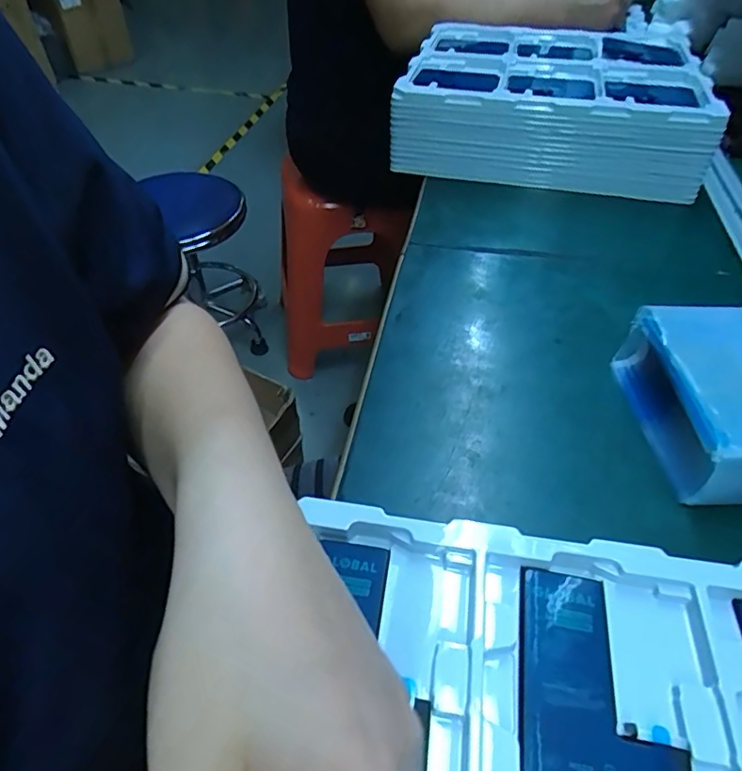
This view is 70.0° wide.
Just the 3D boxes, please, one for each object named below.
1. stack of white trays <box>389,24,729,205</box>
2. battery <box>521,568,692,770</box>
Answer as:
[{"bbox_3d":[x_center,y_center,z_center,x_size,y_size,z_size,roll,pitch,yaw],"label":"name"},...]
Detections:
[{"bbox_3d":[0.209,-0.324,0.627,0.320,0.104,0.259,11,46,13],"label":"stack of white trays"},{"bbox_3d":[0.096,0.134,0.222,0.064,0.005,0.108,6,45,9],"label":"battery"}]

